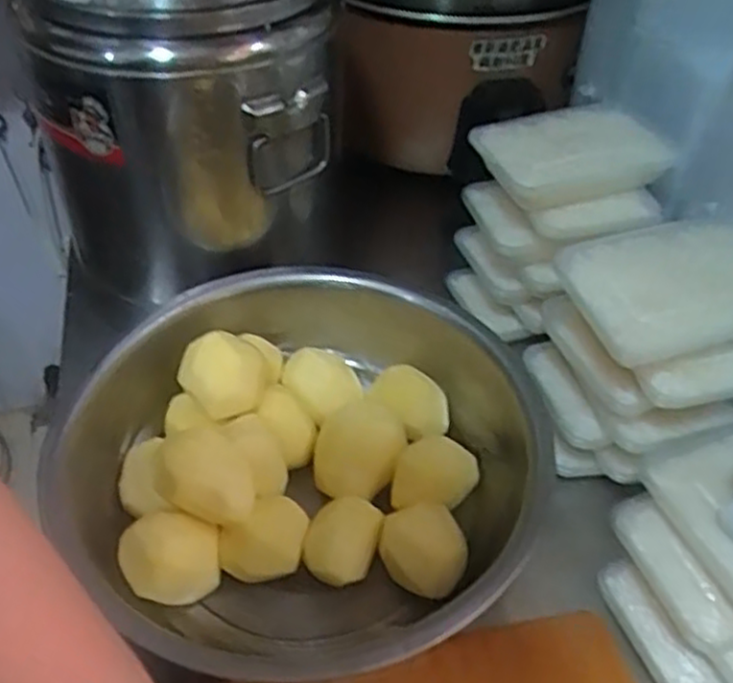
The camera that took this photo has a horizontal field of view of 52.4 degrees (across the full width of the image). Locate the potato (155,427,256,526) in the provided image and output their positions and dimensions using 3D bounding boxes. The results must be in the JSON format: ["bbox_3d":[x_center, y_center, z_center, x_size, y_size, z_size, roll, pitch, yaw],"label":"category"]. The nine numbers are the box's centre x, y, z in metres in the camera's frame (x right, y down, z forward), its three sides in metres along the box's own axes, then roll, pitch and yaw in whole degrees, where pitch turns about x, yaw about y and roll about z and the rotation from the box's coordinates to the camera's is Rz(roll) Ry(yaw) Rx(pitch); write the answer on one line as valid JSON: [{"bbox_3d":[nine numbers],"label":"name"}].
[{"bbox_3d":[-0.124,0.110,0.600,0.078,0.058,0.062,13,46,9],"label":"potato"}]

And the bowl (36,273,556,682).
[{"bbox_3d":[-0.052,0.097,0.648,0.354,0.127,0.353,-20,49,-22],"label":"bowl"}]

